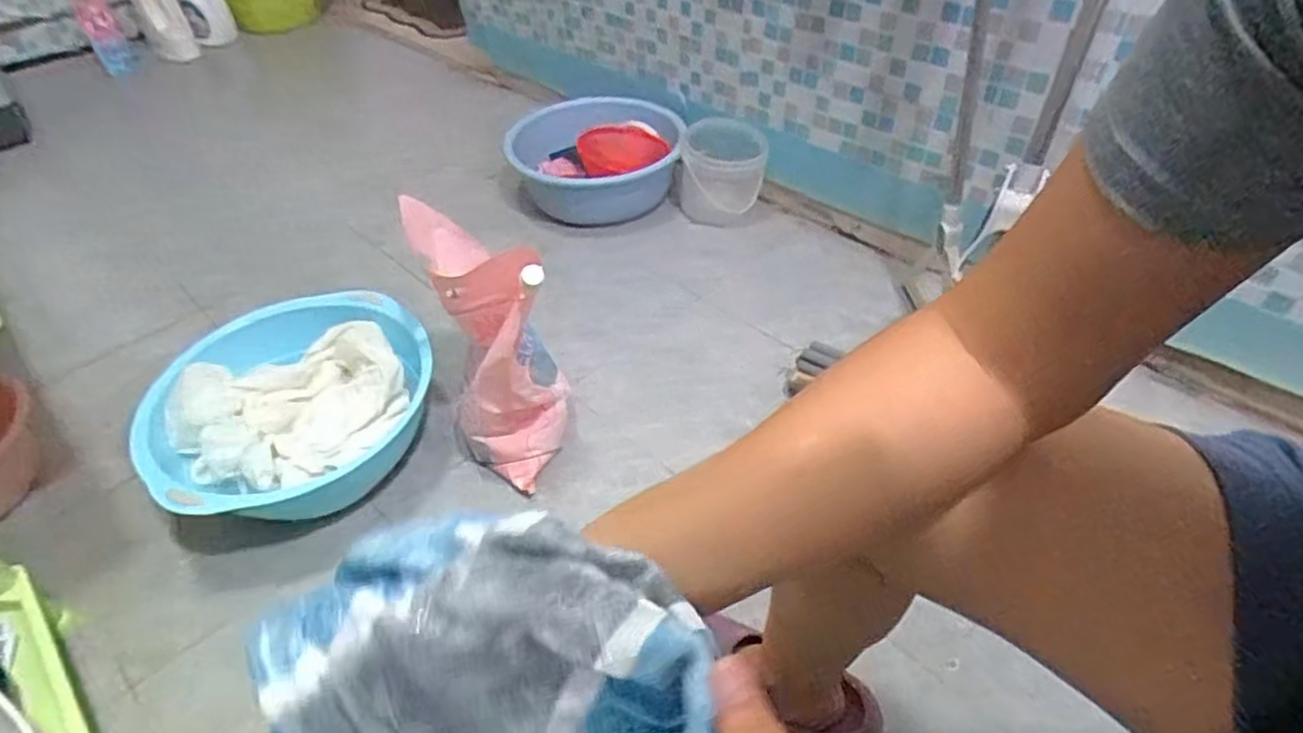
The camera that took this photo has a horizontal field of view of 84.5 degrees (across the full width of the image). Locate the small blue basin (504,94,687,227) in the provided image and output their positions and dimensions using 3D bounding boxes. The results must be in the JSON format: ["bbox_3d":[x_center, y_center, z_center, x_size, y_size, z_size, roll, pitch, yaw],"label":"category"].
[{"bbox_3d":[-0.108,-0.422,1.393,0.331,0.119,0.331,-1,43,1],"label":"small blue basin"}]

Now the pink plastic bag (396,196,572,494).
[{"bbox_3d":[-0.186,-0.021,0.897,0.143,0.315,0.212,-15,45,-14],"label":"pink plastic bag"}]

